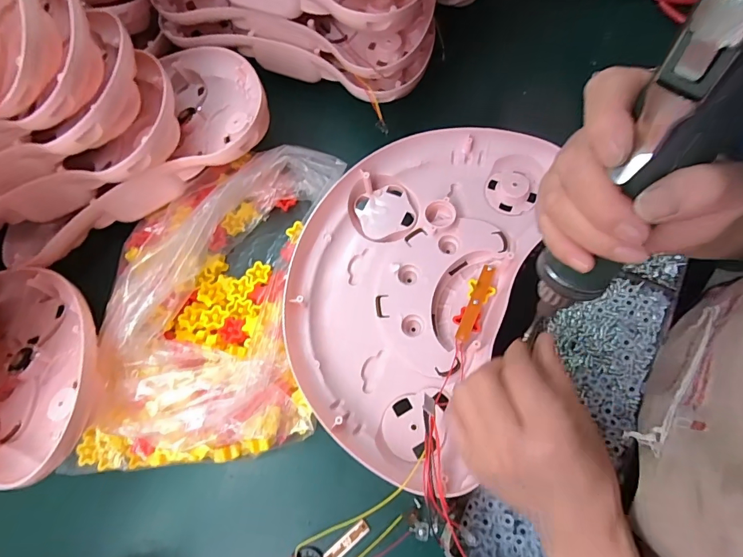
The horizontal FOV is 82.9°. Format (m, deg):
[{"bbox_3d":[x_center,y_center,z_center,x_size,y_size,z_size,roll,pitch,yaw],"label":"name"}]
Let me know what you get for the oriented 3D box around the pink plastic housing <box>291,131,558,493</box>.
[{"bbox_3d":[0.037,-0.005,0.395,0.208,0.053,0.329,22,75,6],"label":"pink plastic housing"}]

